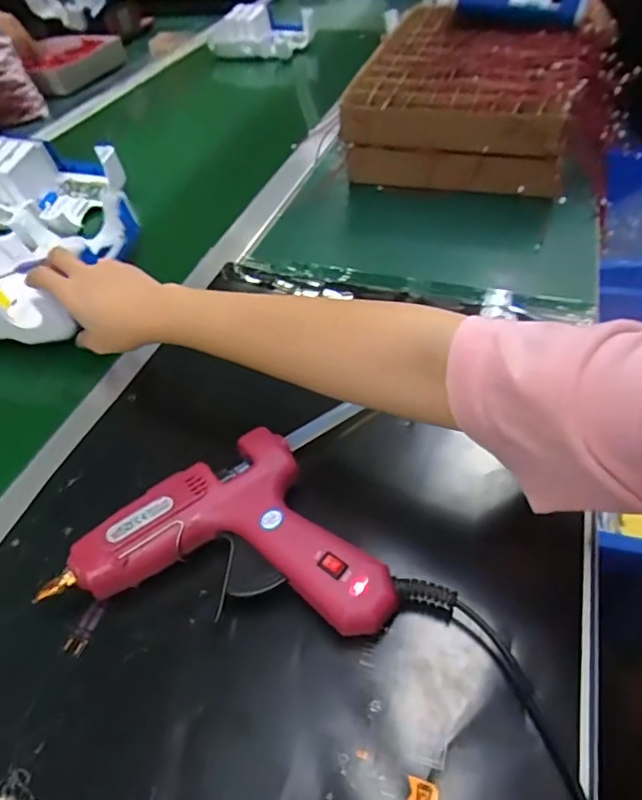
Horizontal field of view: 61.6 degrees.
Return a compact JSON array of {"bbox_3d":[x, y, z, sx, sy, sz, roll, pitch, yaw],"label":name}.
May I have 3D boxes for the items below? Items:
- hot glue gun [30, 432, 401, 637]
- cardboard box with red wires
[{"bbox_3d":[-0.050,0.075,0.337,0.187,0.035,0.114,3,47,7],"label":"hot glue gun"},{"bbox_3d":[0.212,-0.409,0.717,0.290,0.122,0.369,13,49,16],"label":"cardboard box with red wires"}]

